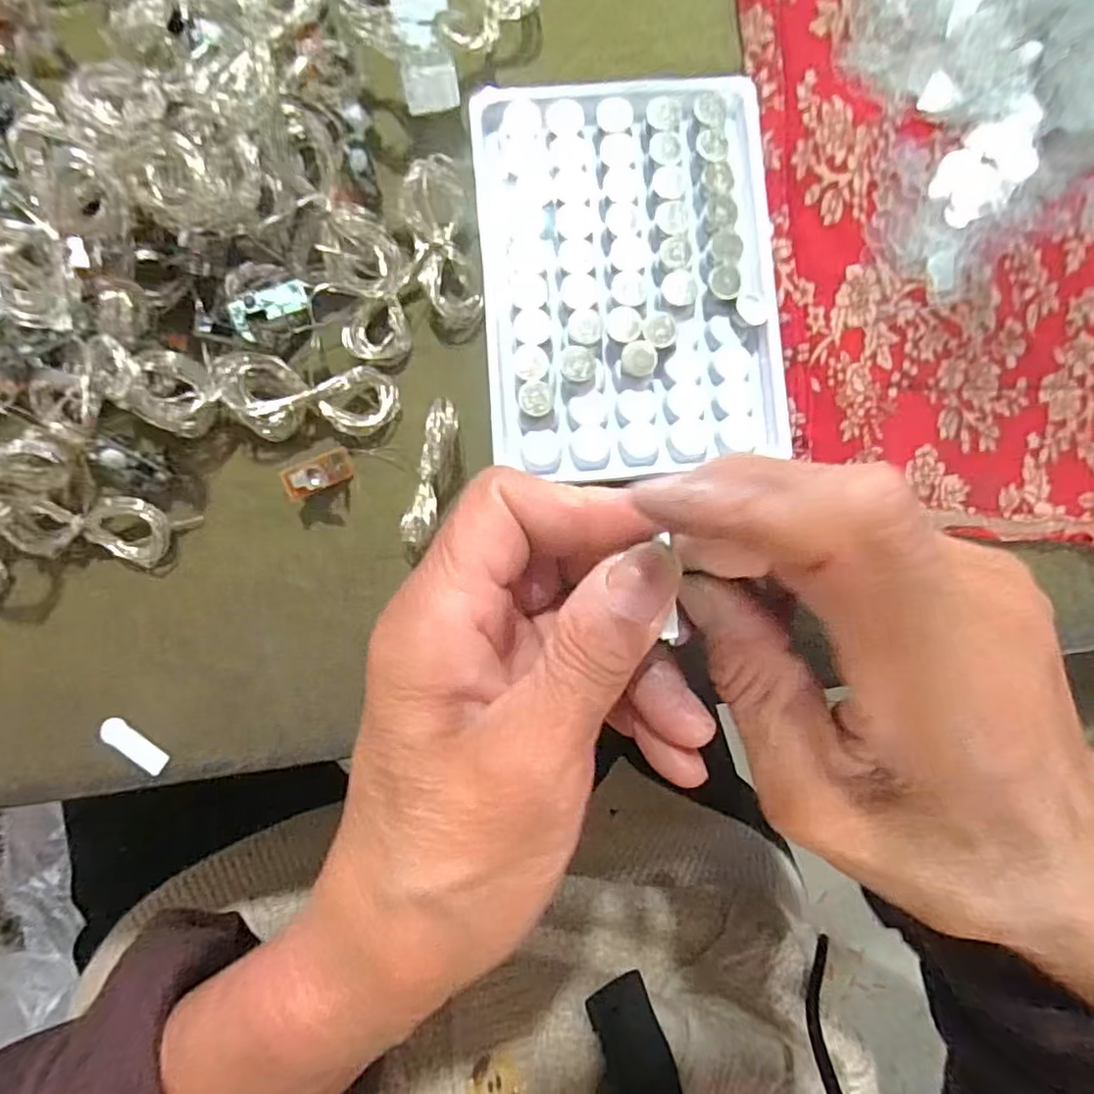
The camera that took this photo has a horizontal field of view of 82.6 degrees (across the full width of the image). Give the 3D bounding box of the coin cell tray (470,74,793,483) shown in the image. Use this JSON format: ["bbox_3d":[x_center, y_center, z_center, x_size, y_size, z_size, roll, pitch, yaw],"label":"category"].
[{"bbox_3d":[0.026,-0.087,0.200,0.092,0.008,0.123,-5,88,-2],"label":"coin cell tray"}]

